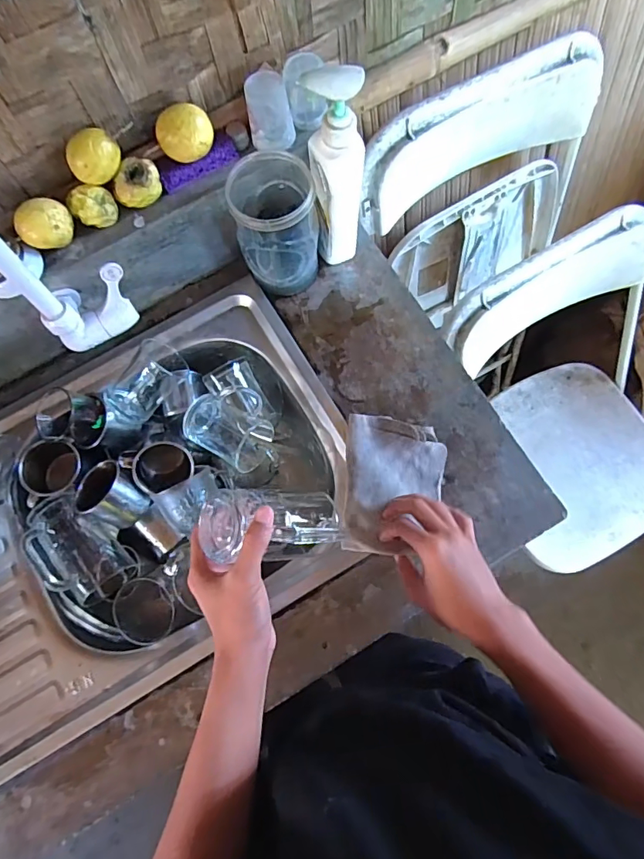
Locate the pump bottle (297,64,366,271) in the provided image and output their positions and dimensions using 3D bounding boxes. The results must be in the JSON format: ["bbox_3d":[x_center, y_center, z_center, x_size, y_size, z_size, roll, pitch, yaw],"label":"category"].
[{"bbox_3d":[0.016,-0.282,0.543,0.061,0.246,0.046,2,75,2],"label":"pump bottle"}]

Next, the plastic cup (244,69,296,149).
[{"bbox_3d":[-0.060,-0.362,0.543,0.052,0.060,0.050,-10,75,-1],"label":"plastic cup"}]

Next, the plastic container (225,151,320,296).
[{"bbox_3d":[-0.054,-0.250,0.585,0.093,0.152,0.103,-9,75,0],"label":"plastic container"}]

